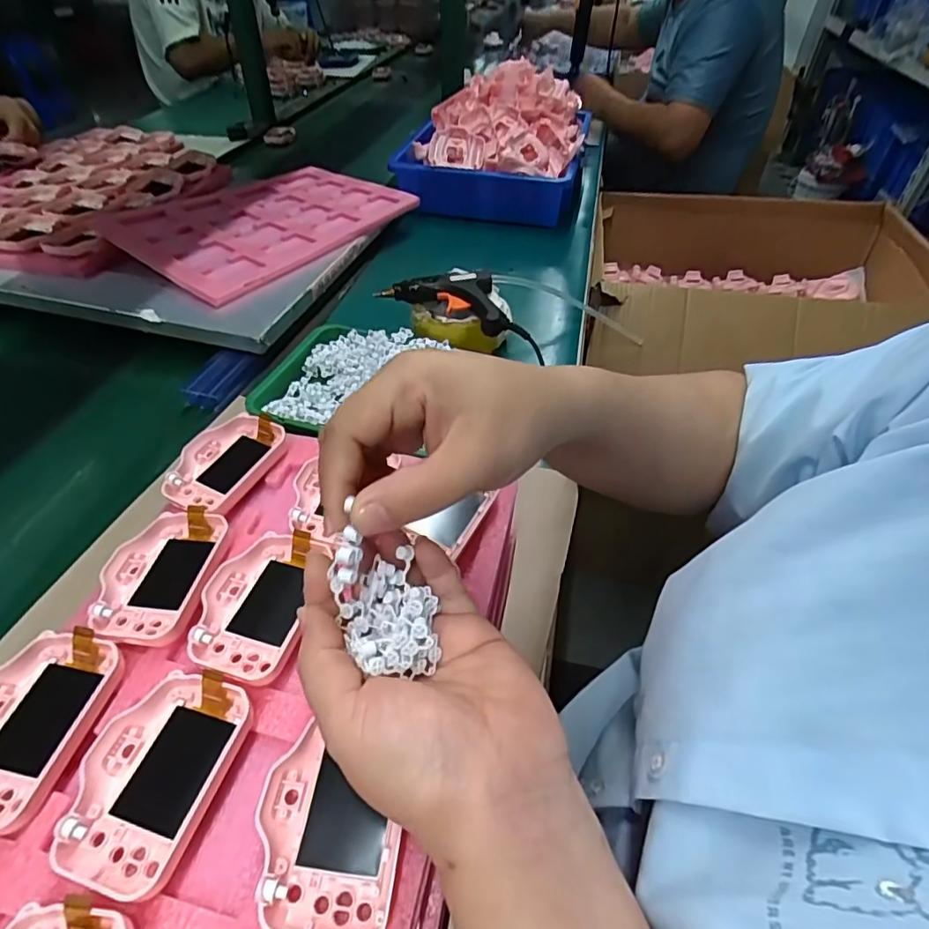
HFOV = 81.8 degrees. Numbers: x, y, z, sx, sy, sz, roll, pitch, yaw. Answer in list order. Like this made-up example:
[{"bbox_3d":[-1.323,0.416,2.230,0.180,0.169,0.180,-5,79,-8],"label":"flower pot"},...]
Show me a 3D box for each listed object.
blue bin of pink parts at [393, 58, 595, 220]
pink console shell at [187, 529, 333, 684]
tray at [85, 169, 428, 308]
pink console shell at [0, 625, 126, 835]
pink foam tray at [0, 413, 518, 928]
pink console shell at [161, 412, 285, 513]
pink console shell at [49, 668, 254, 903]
[{"bbox_3d":[0.055,-0.573,0.918,0.299,0.154,0.350,3,45,2],"label":"blue bin of pink parts"},{"bbox_3d":[-0.116,0.075,0.300,0.055,0.013,0.083,10,45,9],"label":"pink console shell"},{"bbox_3d":[-0.267,-0.338,0.736,0.248,0.019,0.369,27,48,15],"label":"tray"},{"bbox_3d":[-0.211,0.122,0.258,0.058,0.015,0.084,11,45,10],"label":"pink console shell"},{"bbox_3d":[-0.115,0.120,0.270,0.240,0.042,0.365,9,45,8],"label":"pink foam tray"},{"bbox_3d":[-0.171,-0.003,0.379,0.061,0.019,0.081,21,48,19],"label":"pink console shell"},{"bbox_3d":[-0.140,0.137,0.242,0.061,0.011,0.083,12,45,11],"label":"pink console shell"}]

